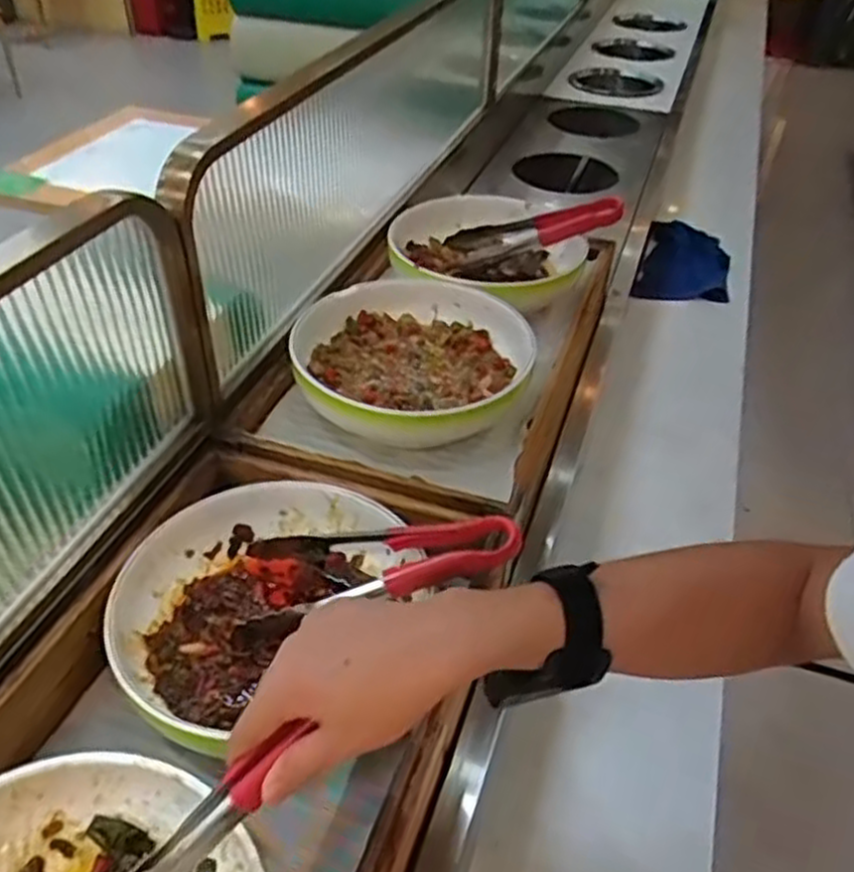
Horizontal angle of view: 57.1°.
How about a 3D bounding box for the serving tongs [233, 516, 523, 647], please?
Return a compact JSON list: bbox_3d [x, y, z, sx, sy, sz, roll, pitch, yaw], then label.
[{"bbox_3d":[-0.038,0.116,0.642,0.235,0.049,0.105,-14,38,16],"label":"serving tongs"}]

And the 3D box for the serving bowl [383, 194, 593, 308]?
[{"bbox_3d":[0.066,-0.223,1.002,0.247,0.076,0.250,2,41,-2],"label":"serving bowl"}]

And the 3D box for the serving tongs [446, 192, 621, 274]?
[{"bbox_3d":[0.139,-0.257,1.015,0.225,0.045,0.072,-12,38,15],"label":"serving tongs"}]

